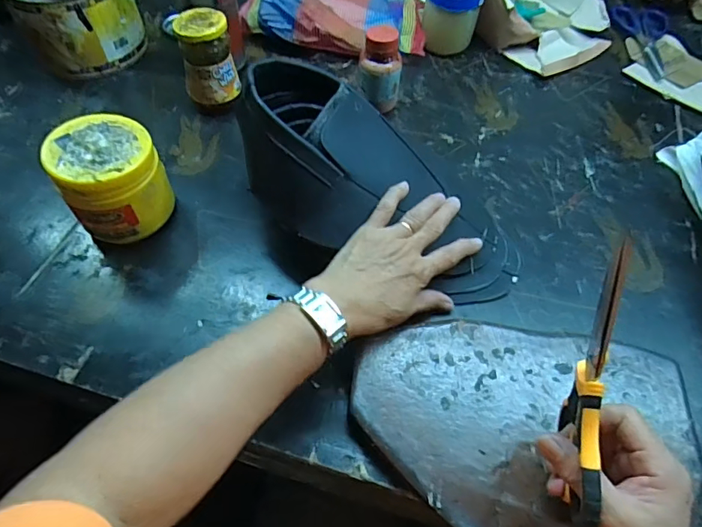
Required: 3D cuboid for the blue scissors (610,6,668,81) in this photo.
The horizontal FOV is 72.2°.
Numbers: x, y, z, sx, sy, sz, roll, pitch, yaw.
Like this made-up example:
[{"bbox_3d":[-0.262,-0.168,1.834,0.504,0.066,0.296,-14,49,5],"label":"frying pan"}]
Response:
[{"bbox_3d":[0.426,-0.328,0.705,0.078,0.009,0.184,12,57,6],"label":"blue scissors"}]

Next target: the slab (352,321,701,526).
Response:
[{"bbox_3d":[0.134,0.132,0.379,0.263,0.024,0.168,6,56,3],"label":"slab"}]

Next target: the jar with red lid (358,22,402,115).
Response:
[{"bbox_3d":[0.036,-0.227,0.580,0.050,0.093,0.049,5,56,1],"label":"jar with red lid"}]

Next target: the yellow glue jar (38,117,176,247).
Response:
[{"bbox_3d":[-0.225,-0.078,0.467,0.090,0.098,0.087,1,56,-1],"label":"yellow glue jar"}]

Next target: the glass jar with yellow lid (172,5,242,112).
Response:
[{"bbox_3d":[-0.168,-0.234,0.569,0.060,0.107,0.060,-12,57,-10],"label":"glass jar with yellow lid"}]

